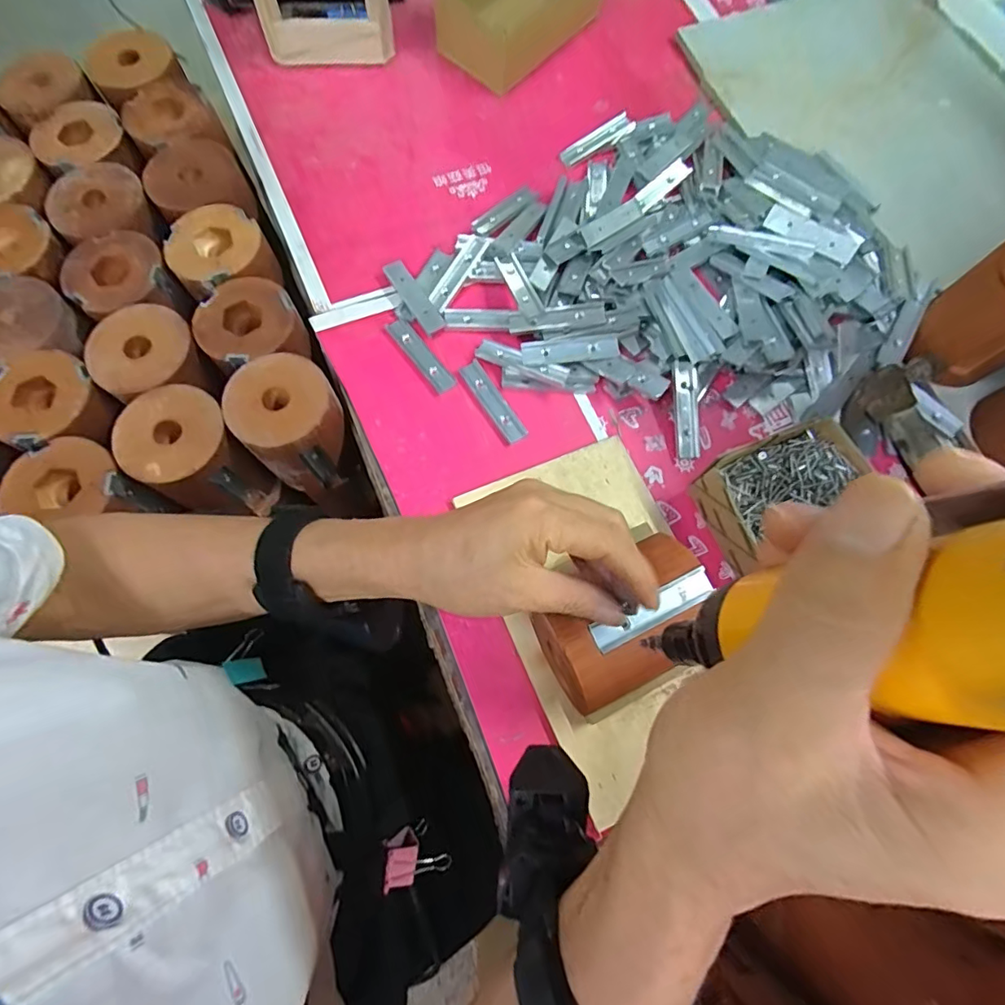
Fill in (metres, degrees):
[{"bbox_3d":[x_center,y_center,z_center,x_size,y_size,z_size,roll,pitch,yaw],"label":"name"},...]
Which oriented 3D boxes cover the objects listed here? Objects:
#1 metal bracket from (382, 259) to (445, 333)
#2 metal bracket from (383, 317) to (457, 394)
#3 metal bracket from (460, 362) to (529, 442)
[{"bbox_3d":[-0.076,-0.176,0.447,0.019,0.009,0.076,-32,75,-11],"label":"metal bracket"},{"bbox_3d":[-0.069,-0.123,0.437,0.018,0.004,0.076,-36,76,-11],"label":"metal bracket"},{"bbox_3d":[-0.008,-0.083,0.429,0.019,0.007,0.076,-32,75,-11],"label":"metal bracket"}]

